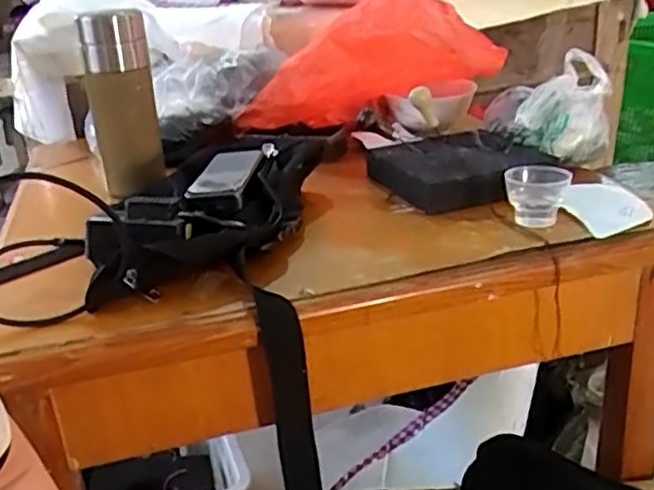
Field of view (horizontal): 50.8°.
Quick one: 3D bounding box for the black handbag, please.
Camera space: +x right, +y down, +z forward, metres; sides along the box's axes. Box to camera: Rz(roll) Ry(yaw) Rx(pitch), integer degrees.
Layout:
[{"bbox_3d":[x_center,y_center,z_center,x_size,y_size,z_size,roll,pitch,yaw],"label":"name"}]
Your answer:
[{"bbox_3d":[-0.109,-0.033,0.622,0.157,0.051,0.283,2,24,12],"label":"black handbag"}]

